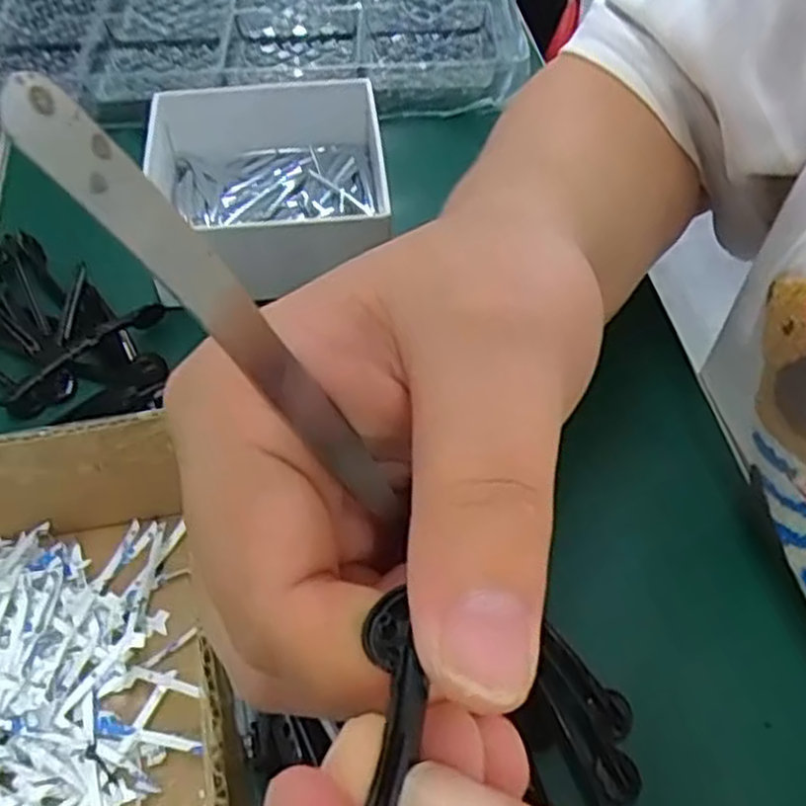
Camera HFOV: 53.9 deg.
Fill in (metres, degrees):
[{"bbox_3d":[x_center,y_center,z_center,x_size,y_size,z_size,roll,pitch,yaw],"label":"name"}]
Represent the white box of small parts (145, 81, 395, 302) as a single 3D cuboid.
[{"bbox_3d":[-0.059,-0.099,0.364,0.107,0.041,0.104,-8,55,-8],"label":"white box of small parts"}]

